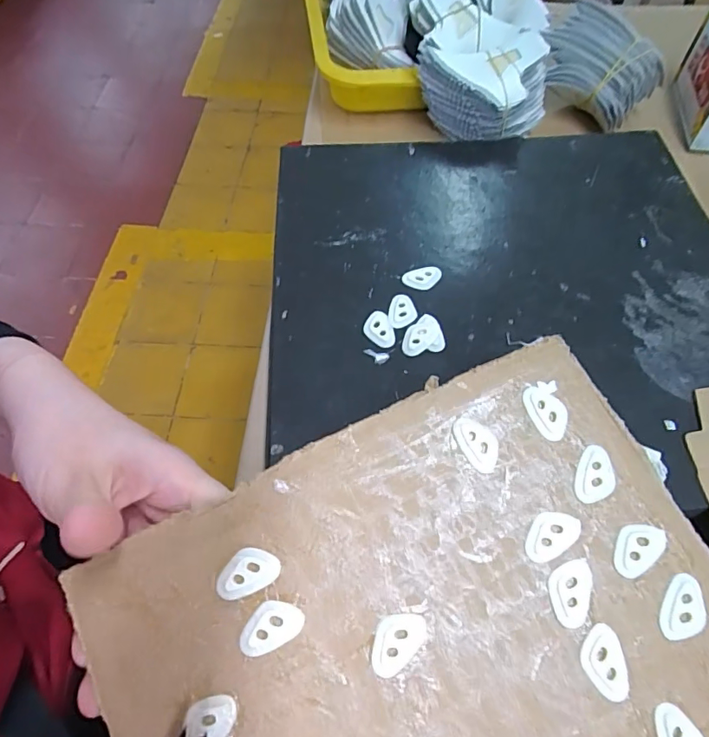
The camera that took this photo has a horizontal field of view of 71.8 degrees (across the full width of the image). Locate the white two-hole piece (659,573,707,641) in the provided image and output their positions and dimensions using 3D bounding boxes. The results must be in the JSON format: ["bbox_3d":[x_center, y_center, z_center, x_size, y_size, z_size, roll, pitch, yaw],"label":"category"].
[{"bbox_3d":[0.133,0.097,0.196,0.016,0.004,0.026,27,63,16],"label":"white two-hole piece"}]

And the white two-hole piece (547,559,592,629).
[{"bbox_3d":[0.088,0.091,0.200,0.016,0.004,0.026,15,60,9],"label":"white two-hole piece"}]

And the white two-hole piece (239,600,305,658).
[{"bbox_3d":[-0.034,0.104,0.196,0.026,0.004,0.016,-33,64,-18],"label":"white two-hole piece"}]

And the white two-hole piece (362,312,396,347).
[{"bbox_3d":[0.015,-0.024,0.297,0.017,0.004,0.025,-17,60,-10],"label":"white two-hole piece"}]

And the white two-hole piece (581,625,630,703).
[{"bbox_3d":[0.098,0.115,0.191,0.016,0.004,0.025,-4,59,-2],"label":"white two-hole piece"}]

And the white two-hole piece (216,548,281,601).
[{"bbox_3d":[-0.045,0.084,0.202,0.026,0.004,0.017,-24,62,-14],"label":"white two-hole piece"}]

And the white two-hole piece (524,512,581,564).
[{"bbox_3d":[0.084,0.070,0.208,0.026,0.004,0.016,-32,64,-17],"label":"white two-hole piece"}]

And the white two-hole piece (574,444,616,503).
[{"bbox_3d":[0.107,0.047,0.216,0.016,0.004,0.025,15,60,9],"label":"white two-hole piece"}]

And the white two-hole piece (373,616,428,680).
[{"bbox_3d":[0.016,0.108,0.195,0.017,0.004,0.026,34,65,19],"label":"white two-hole piece"}]

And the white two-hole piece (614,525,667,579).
[{"bbox_3d":[0.119,0.075,0.205,0.026,0.004,0.016,-37,65,-20],"label":"white two-hole piece"}]

